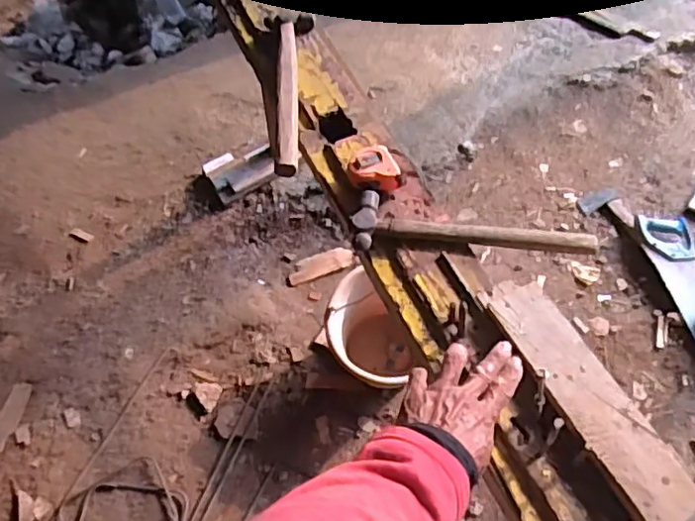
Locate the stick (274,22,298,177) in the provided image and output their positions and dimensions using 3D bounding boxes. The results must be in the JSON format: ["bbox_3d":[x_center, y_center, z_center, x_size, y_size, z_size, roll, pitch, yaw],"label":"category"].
[{"bbox_3d":[-0.082,-0.239,0.852,0.027,0.039,0.302,-4,55,2],"label":"stick"}]

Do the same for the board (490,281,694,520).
[{"bbox_3d":[0.235,0.144,0.558,0.068,0.016,0.323,-23,57,-11],"label":"board"}]

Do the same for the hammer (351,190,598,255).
[{"bbox_3d":[0.144,-0.034,0.703,0.267,0.024,0.071,6,56,9],"label":"hammer"}]

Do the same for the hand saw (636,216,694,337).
[{"bbox_3d":[0.848,0.106,1.538,0.169,0.039,0.550,2,56,6],"label":"hand saw"}]

